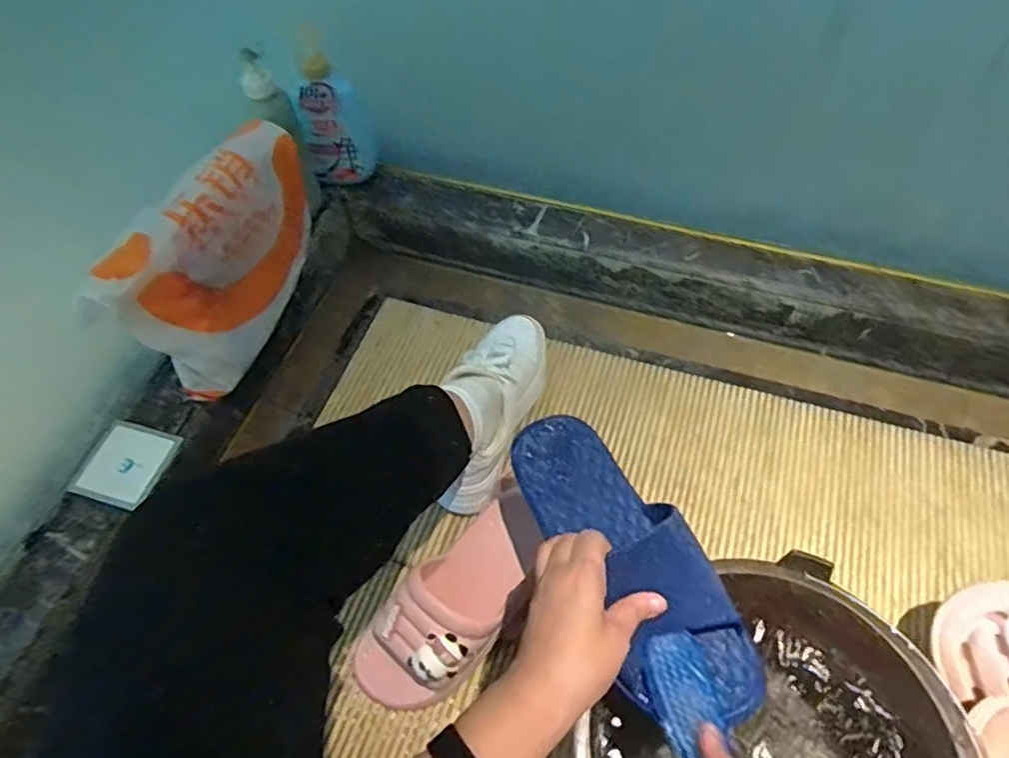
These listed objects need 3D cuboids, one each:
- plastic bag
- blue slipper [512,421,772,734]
[{"bbox_3d":[-0.304,-0.126,0.712,0.064,0.209,0.269,21,60,15],"label":"plastic bag"},{"bbox_3d":[0.089,0.131,0.516,0.108,0.076,0.278,-29,52,-16],"label":"blue slipper"}]

